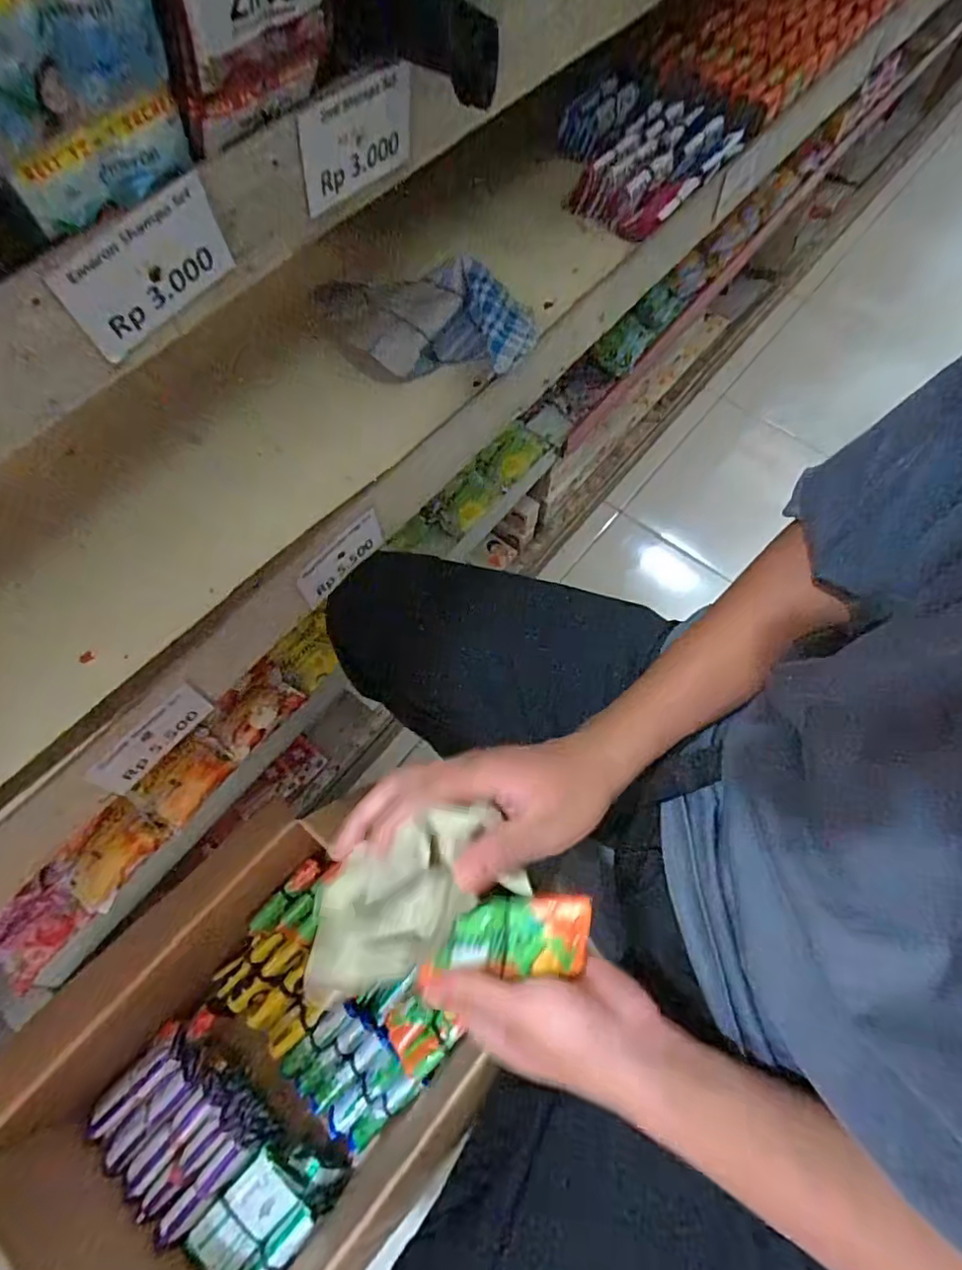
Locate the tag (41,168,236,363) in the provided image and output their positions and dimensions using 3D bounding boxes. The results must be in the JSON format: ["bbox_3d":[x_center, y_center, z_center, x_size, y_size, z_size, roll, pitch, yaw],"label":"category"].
[{"bbox_3d":[-0.186,-0.206,0.331,0.004,0.062,0.099,39,76,8],"label":"tag"}]

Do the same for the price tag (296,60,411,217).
[{"bbox_3d":[-0.080,-0.322,0.386,0.088,0.069,0.009,-42,82,-14],"label":"price tag"}]

